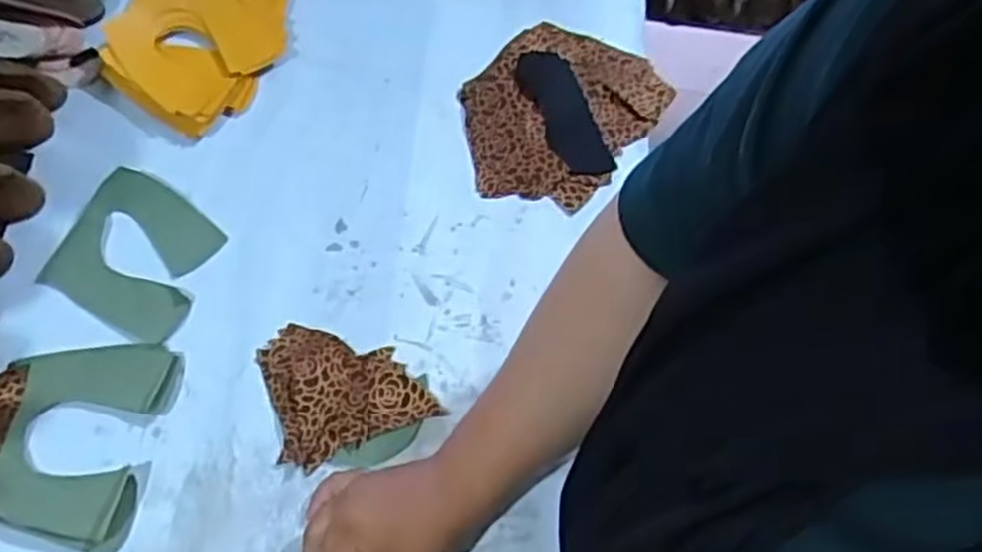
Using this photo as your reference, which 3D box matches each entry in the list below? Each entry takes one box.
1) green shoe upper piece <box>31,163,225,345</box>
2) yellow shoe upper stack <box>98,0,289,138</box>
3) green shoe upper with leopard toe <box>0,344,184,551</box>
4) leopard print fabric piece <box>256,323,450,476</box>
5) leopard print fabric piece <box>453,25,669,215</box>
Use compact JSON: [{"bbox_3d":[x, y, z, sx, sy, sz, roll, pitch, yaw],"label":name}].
[{"bbox_3d":[-0.301,-0.022,0.681,0.133,0.018,0.121,26,65,10],"label":"green shoe upper piece"},{"bbox_3d":[-0.283,-0.226,0.766,0.143,0.032,0.179,19,64,7],"label":"yellow shoe upper stack"},{"bbox_3d":[-0.336,0.120,0.613,0.157,0.007,0.154,8,63,2],"label":"green shoe upper with leopard toe"},{"bbox_3d":[-0.120,0.082,0.641,0.119,0.011,0.115,-23,66,-13],"label":"leopard print fabric piece"},{"bbox_3d":[0.059,-0.158,0.759,0.161,0.021,0.206,36,67,15],"label":"leopard print fabric piece"}]

